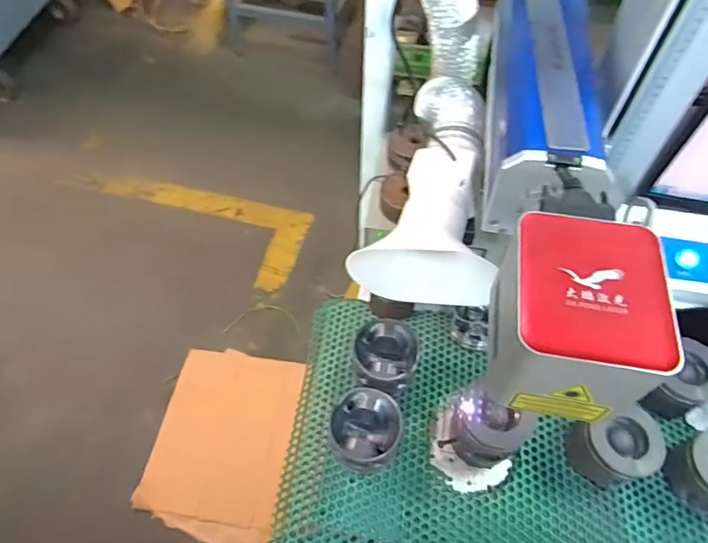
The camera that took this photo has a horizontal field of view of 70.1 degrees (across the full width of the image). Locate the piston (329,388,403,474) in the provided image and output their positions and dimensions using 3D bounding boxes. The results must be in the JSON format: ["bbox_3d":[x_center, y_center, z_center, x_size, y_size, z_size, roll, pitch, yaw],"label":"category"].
[{"bbox_3d":[0.012,0.208,0.643,0.086,0.071,0.094,1,56,-1],"label":"piston"}]

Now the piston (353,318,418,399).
[{"bbox_3d":[0.043,0.123,0.696,0.087,0.070,0.094,6,56,3],"label":"piston"}]

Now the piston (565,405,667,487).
[{"bbox_3d":[0.327,0.218,0.634,0.083,0.089,0.086,1,56,-1],"label":"piston"}]

